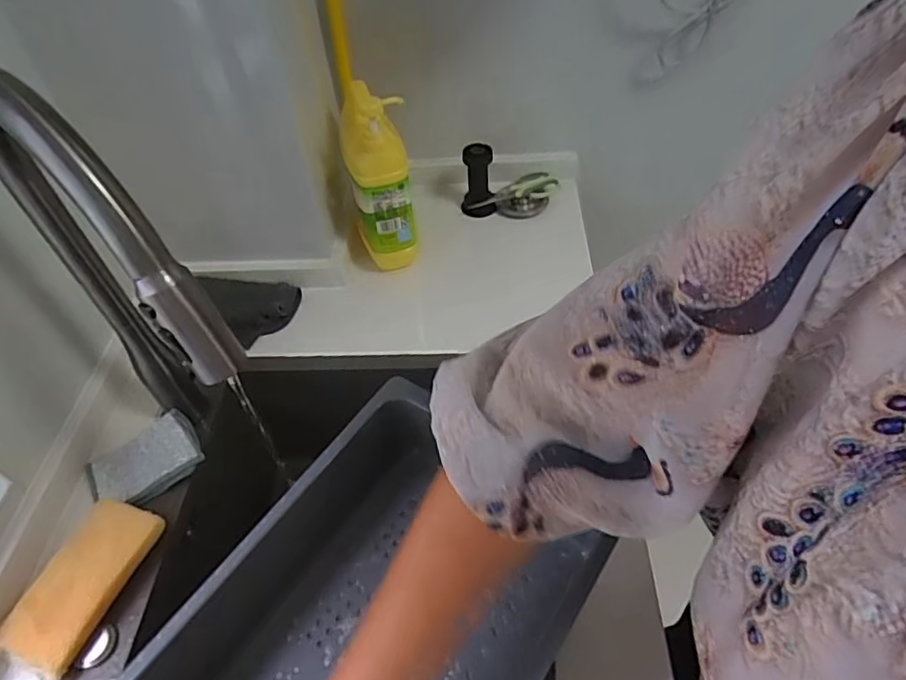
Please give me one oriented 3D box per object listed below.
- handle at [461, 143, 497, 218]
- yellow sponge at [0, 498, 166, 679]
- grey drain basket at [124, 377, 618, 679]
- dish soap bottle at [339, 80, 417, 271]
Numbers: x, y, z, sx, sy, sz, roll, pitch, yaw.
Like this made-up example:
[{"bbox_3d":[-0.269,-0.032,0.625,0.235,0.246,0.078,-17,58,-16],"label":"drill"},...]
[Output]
[{"bbox_3d":[0.039,-0.243,0.885,0.049,0.106,0.039,2,49,6],"label":"handle"},{"bbox_3d":[-0.352,0.231,0.554,0.076,0.032,0.150,14,52,15],"label":"yellow sponge"},{"bbox_3d":[-0.069,0.237,0.445,0.253,0.105,0.367,28,56,25],"label":"grey drain basket"},{"bbox_3d":[-0.097,-0.205,0.757,0.074,0.235,0.064,-15,50,-9],"label":"dish soap bottle"}]

